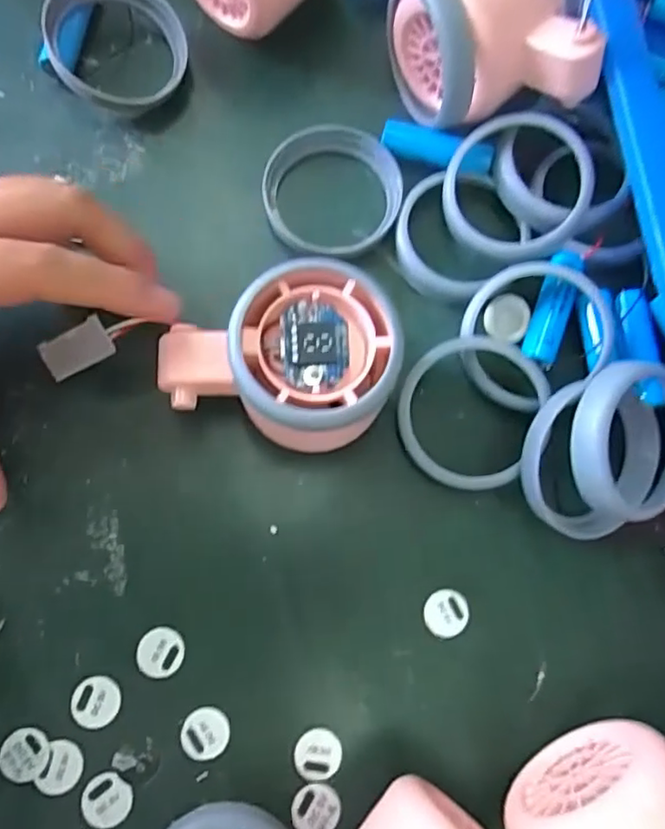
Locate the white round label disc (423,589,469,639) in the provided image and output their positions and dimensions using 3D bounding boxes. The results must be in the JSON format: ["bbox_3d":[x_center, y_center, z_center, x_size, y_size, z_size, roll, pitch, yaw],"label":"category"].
[{"bbox_3d":[0.043,0.076,0.231,0.017,0.004,0.017,0,77,-1],"label":"white round label disc"}]

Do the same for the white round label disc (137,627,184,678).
[{"bbox_3d":[-0.063,0.087,0.223,0.016,0.004,0.016,0,77,-1],"label":"white round label disc"}]

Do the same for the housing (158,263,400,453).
[{"bbox_3d":[-0.016,-0.023,0.223,0.079,0.051,0.060,15,77,2],"label":"housing"}]

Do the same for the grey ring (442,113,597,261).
[{"bbox_3d":[0.074,-0.092,0.247,0.056,0.008,0.059,0,88,13],"label":"grey ring"}]

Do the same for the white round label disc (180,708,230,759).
[{"bbox_3d":[-0.045,0.114,0.217,0.016,0.004,0.016,0,77,-1],"label":"white round label disc"}]

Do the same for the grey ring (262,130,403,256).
[{"bbox_3d":[0.000,-0.097,0.261,0.058,0.012,0.056,0,77,-1],"label":"grey ring"}]

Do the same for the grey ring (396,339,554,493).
[{"bbox_3d":[0.052,-0.001,0.235,0.051,0.008,0.057,21,94,12],"label":"grey ring"}]

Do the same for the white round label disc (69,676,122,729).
[{"bbox_3d":[-0.084,0.103,0.217,0.017,0.004,0.017,0,77,-1],"label":"white round label disc"}]

